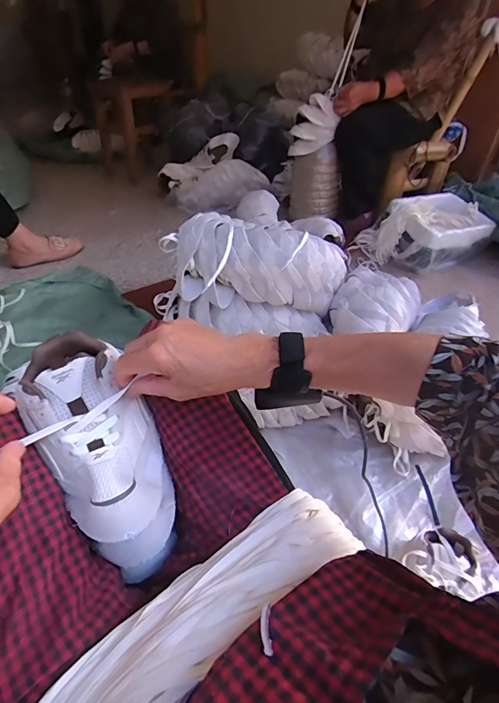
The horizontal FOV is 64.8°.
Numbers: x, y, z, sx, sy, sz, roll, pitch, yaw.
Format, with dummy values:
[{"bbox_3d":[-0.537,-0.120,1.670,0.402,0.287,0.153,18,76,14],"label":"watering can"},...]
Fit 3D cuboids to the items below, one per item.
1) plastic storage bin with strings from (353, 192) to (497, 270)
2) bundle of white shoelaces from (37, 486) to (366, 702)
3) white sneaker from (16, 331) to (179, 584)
[{"bbox_3d":[0.683,-0.461,1.518,0.454,0.184,0.264,-15,44,-21],"label":"plastic storage bin with strings"},{"bbox_3d":[-0.053,0.244,0.302,0.119,0.083,0.376,34,55,30],"label":"bundle of white shoelaces"},{"bbox_3d":[-0.154,0.099,0.413,0.108,0.094,0.255,-23,79,-29],"label":"white sneaker"}]

